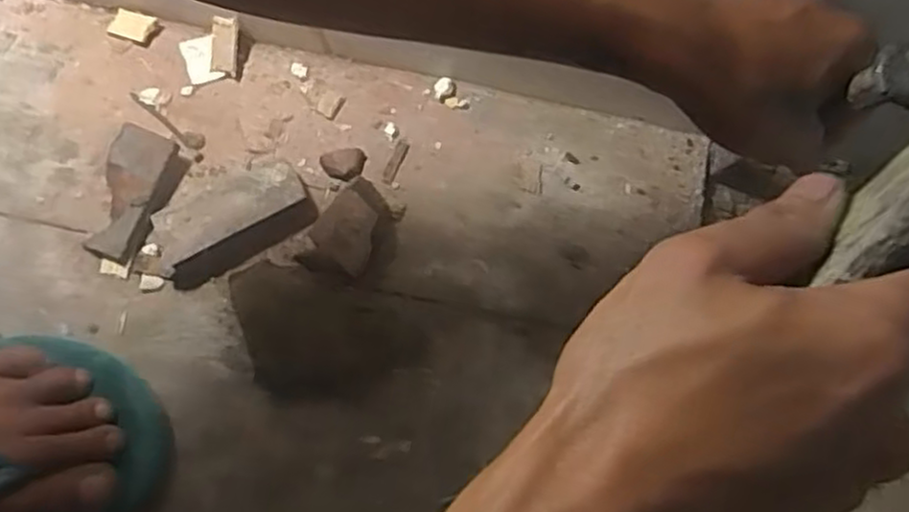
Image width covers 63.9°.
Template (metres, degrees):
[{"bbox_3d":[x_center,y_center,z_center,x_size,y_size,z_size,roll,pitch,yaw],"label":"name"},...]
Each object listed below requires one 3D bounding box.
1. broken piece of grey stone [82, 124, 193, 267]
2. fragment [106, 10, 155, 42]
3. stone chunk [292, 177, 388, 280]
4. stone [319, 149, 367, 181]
[{"bbox_3d":[-0.197,-0.037,0.443,0.044,0.023,0.080,11,70,5],"label":"broken piece of grey stone"},{"bbox_3d":[-0.218,-0.155,0.490,0.030,0.007,0.019,23,72,9],"label":"fragment"},{"bbox_3d":[-0.063,-0.015,0.429,0.037,0.022,0.058,25,72,10],"label":"stone chunk"},{"bbox_3d":[-0.070,-0.058,0.452,0.025,0.008,0.021,16,71,7],"label":"stone"}]

